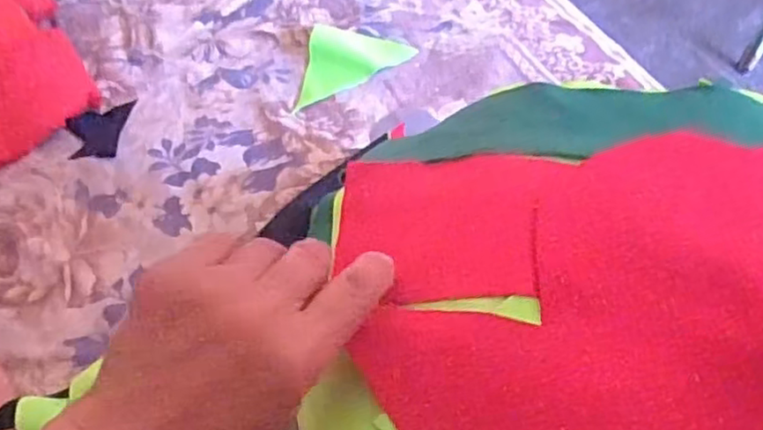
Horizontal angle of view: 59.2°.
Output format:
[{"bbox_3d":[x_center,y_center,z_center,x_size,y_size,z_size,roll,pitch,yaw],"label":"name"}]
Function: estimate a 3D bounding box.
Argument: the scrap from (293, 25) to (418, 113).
[{"bbox_3d":[-0.032,-0.193,0.901,0.141,0.004,0.148,6,56,-1],"label":"scrap"}]

